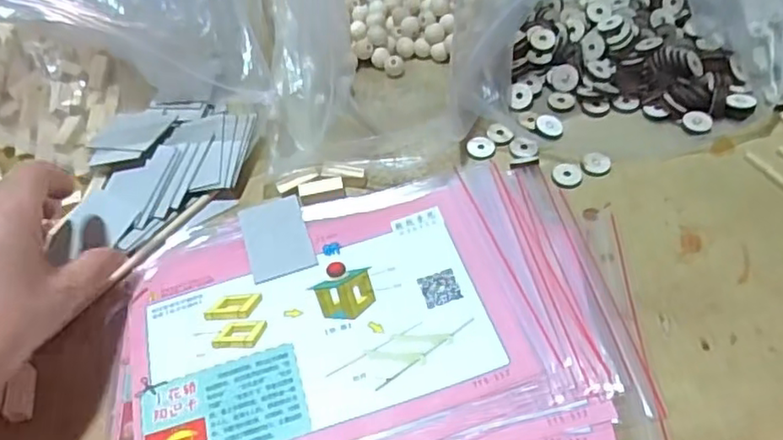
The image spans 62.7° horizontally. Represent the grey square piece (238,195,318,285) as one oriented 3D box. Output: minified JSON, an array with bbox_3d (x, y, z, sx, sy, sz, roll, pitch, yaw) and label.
[{"bbox_3d":[-0.073,0.010,0.407,0.040,0.004,0.059,-17,52,-8],"label":"grey square piece"}]

